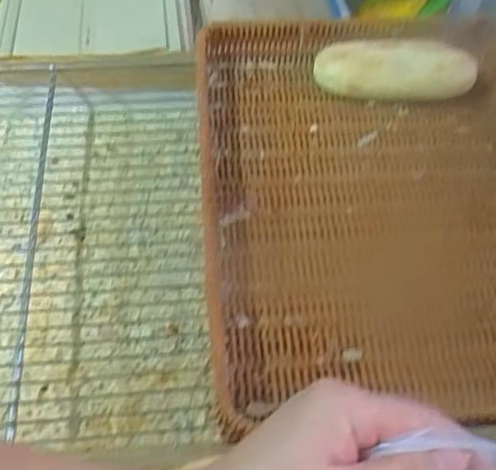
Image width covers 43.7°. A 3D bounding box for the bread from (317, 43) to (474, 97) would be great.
[{"bbox_3d":[0.136,-0.155,0.582,0.153,0.041,0.059,0,54,-2],"label":"bread"}]

